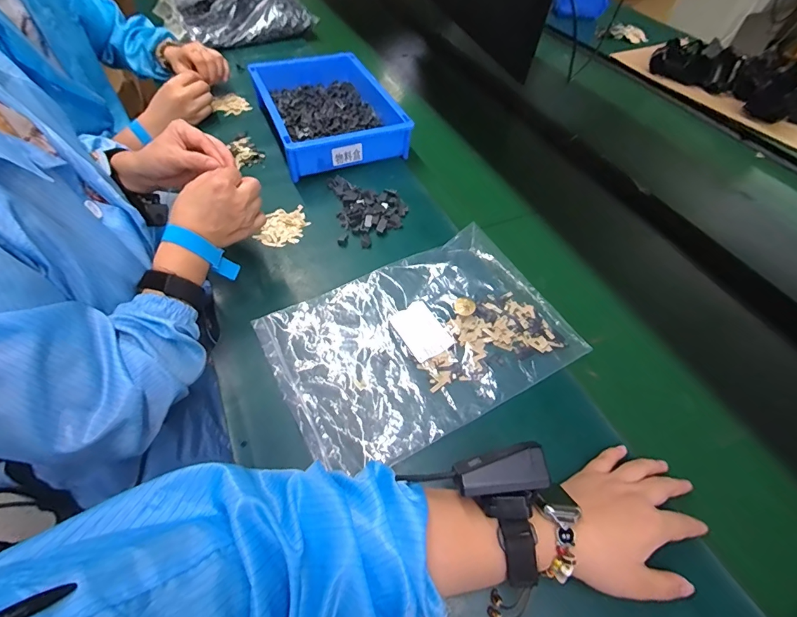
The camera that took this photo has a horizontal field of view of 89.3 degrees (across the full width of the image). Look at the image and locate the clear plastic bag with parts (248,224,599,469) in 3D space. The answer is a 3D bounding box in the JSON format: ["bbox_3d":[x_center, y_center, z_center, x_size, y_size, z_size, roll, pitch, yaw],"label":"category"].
[{"bbox_3d":[0.026,0.030,0.466,0.321,0.028,0.224,-24,57,-19],"label":"clear plastic bag with parts"}]

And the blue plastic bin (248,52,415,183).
[{"bbox_3d":[-0.129,-0.365,0.742,0.221,0.075,0.319,-18,56,-15],"label":"blue plastic bin"}]

